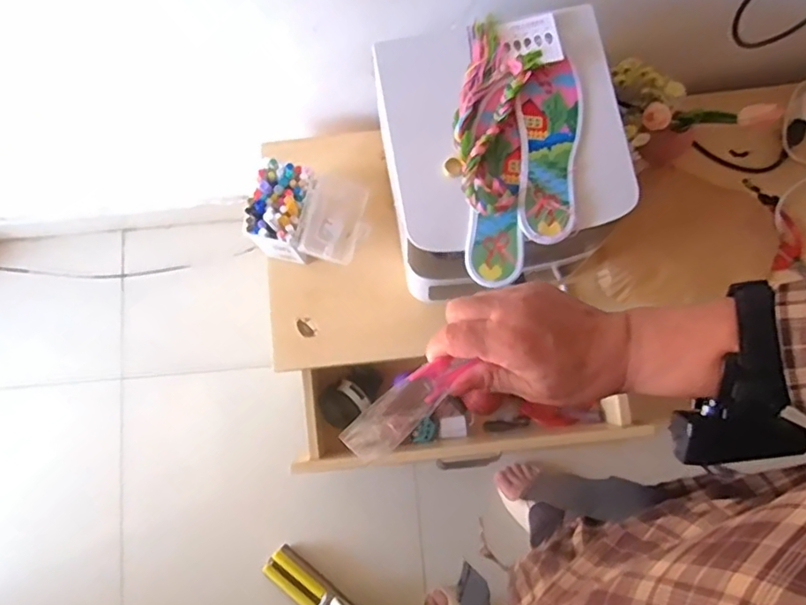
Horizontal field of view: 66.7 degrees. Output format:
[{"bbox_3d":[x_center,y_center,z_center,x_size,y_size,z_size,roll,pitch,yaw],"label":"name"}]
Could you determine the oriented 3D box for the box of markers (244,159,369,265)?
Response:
[{"bbox_3d":[-0.125,-0.117,0.825,0.149,0.113,0.118,13,79,2],"label":"box of markers"}]

